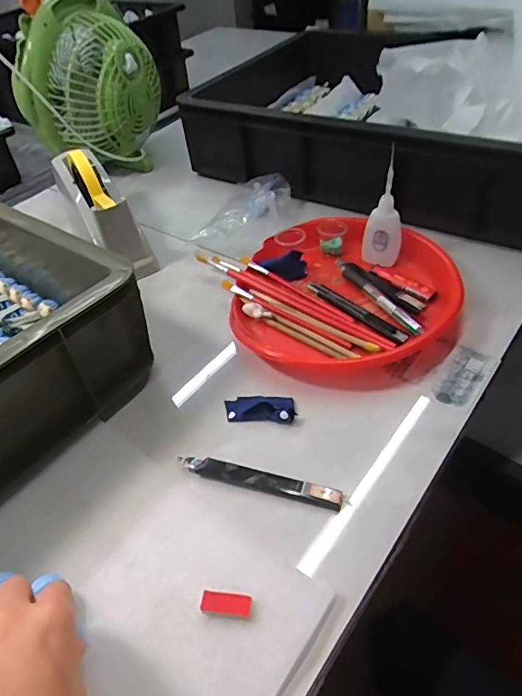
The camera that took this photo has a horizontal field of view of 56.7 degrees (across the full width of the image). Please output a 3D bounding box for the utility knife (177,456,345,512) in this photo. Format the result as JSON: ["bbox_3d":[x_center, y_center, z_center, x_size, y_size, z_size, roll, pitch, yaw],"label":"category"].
[{"bbox_3d":[-0.002,0.109,0.396,0.137,0.010,0.019,11,48,15],"label":"utility knife"}]

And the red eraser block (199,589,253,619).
[{"bbox_3d":[-0.024,0.173,0.328,0.035,0.004,0.015,3,47,8],"label":"red eraser block"}]

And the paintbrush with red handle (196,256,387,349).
[{"bbox_3d":[0.025,-0.058,0.543,0.267,0.006,0.012,29,55,29],"label":"paintbrush with red handle"}]

